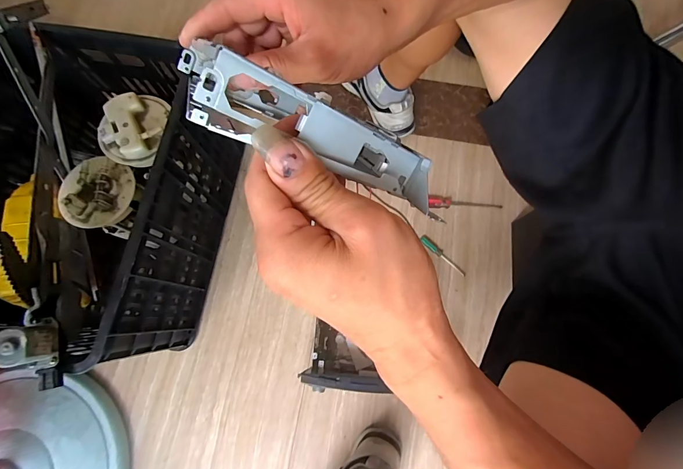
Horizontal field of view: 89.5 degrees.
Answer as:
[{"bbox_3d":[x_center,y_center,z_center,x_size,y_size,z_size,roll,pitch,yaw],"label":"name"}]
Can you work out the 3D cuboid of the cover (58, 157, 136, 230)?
[{"bbox_3d":[-0.385,-0.068,0.538,0.108,0.035,0.107,0,76,1],"label":"cover"}]

